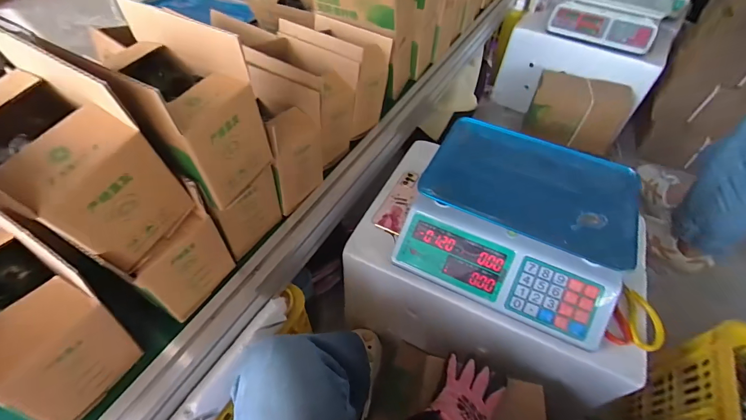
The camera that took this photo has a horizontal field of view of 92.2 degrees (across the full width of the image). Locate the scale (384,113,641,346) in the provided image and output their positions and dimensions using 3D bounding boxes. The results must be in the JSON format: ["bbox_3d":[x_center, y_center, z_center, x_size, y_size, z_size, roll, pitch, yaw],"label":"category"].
[{"bbox_3d":[0.248,0.005,0.596,0.338,0.129,0.302,23,52,16],"label":"scale"}]

